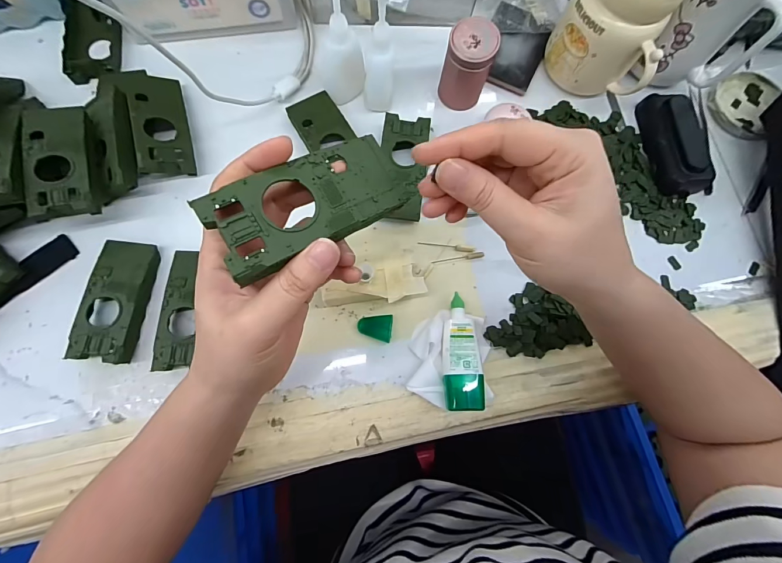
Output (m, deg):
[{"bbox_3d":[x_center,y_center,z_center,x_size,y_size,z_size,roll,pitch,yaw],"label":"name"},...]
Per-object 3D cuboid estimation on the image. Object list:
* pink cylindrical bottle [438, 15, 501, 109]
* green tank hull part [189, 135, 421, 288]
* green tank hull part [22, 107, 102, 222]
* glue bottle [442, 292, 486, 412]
[{"bbox_3d":[0.074,-0.208,0.345,0.043,0.066,0.037,23,77,3],"label":"pink cylindrical bottle"},{"bbox_3d":[-0.039,-0.043,0.187,0.105,0.011,0.046,-32,78,-24],"label":"green tank hull part"},{"bbox_3d":[-0.280,-0.103,0.303,0.046,0.017,0.103,-15,78,-5],"label":"green tank hull part"},{"bbox_3d":[0.060,0.060,0.308,0.031,0.027,0.094,0,77,-2],"label":"glue bottle"}]

